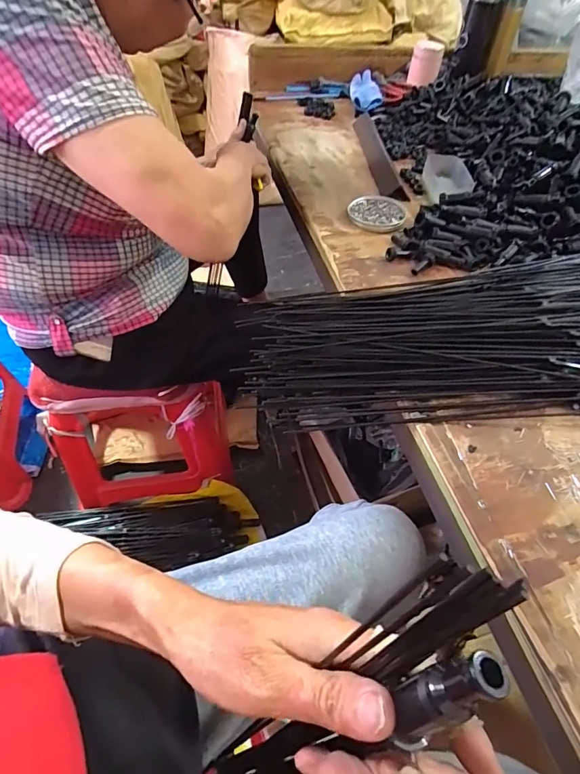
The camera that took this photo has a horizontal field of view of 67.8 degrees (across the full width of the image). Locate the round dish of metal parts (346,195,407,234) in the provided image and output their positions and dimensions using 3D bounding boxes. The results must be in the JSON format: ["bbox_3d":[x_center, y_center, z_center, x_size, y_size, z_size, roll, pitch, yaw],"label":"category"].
[{"bbox_3d":[0.136,-0.273,0.678,0.088,0.010,0.094,2,51,-2],"label":"round dish of metal parts"}]

